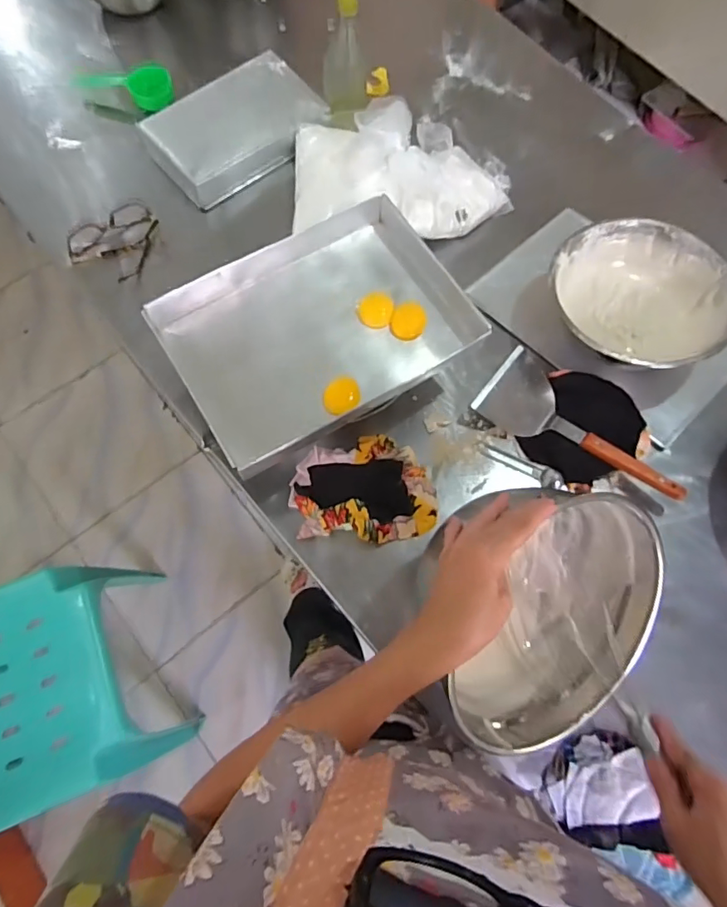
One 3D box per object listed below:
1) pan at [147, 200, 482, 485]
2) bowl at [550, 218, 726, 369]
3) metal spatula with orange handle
[{"bbox_3d":[-0.050,-0.151,0.631,0.351,0.049,0.262,-29,75,-12],"label":"pan"},{"bbox_3d":[0.356,-0.203,0.700,0.214,0.104,0.214,1,71,-2],"label":"bowl"},{"bbox_3d":[0.282,-0.034,0.660,0.258,0.041,0.119,38,74,10],"label":"metal spatula with orange handle"}]

